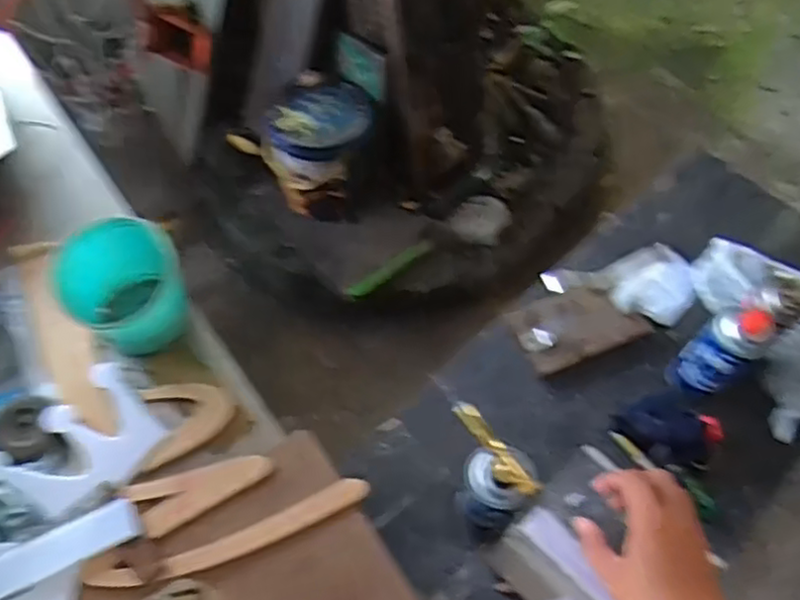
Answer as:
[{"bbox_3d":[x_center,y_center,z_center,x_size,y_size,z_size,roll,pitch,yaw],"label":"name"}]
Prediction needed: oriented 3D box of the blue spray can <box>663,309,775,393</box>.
[{"bbox_3d":[0.407,0.068,0.883,0.060,0.175,0.067,-40,70,-18],"label":"blue spray can"}]

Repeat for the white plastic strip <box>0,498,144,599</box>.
[{"bbox_3d":[-0.354,0.251,0.662,0.210,0.009,0.041,-25,66,-13],"label":"white plastic strip"}]

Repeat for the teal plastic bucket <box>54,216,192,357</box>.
[{"bbox_3d":[-0.298,-0.015,0.766,0.128,0.084,0.121,0,64,0],"label":"teal plastic bucket"}]

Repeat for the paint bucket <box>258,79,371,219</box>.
[{"bbox_3d":[-0.180,-0.323,1.553,0.226,0.280,0.229,0,64,0],"label":"paint bucket"}]

